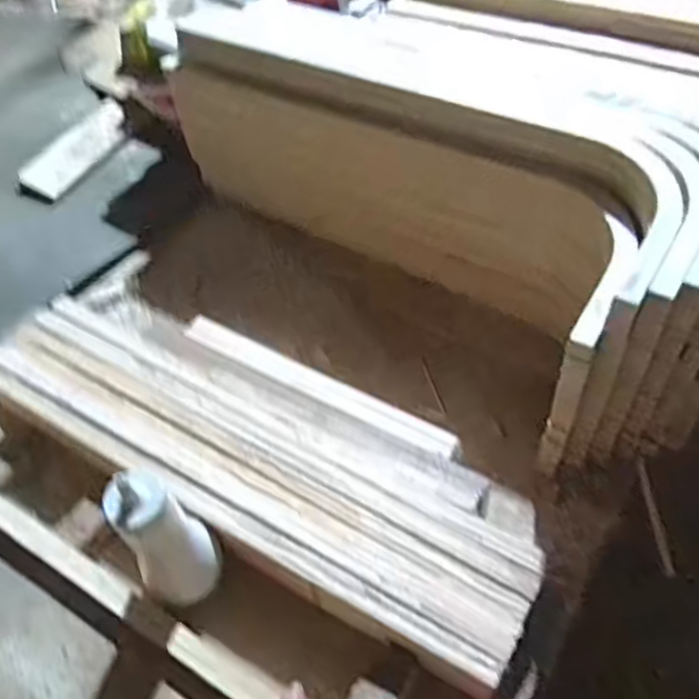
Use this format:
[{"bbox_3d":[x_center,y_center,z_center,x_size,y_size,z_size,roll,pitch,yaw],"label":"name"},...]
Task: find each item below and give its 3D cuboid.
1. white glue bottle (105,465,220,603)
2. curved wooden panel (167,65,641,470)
[{"bbox_3d":[-0.145,0.154,0.533,0.067,0.158,0.051,-39,58,-23],"label":"white glue bottle"},{"bbox_3d":[0.038,-0.160,0.768,0.154,0.202,0.598,-36,57,-21],"label":"curved wooden panel"}]

